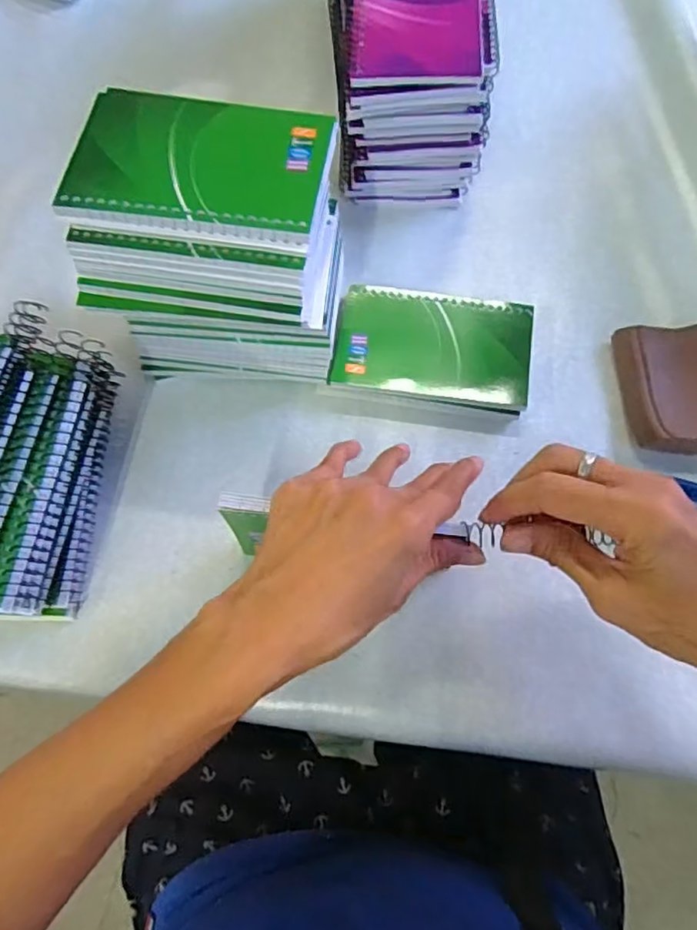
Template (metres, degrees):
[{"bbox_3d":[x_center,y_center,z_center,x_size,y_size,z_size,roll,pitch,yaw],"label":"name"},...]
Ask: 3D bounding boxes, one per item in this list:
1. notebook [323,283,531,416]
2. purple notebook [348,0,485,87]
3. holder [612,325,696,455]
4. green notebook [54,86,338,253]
[{"bbox_3d":[0.058,-0.080,0.418,0.131,0.020,0.081,9,70,5],"label":"notebook"},{"bbox_3d":[0.044,-0.294,0.385,0.081,0.007,0.140,3,70,3],"label":"purple notebook"},{"bbox_3d":[0.226,-0.051,0.397,0.086,0.023,0.090,1,70,2],"label":"holder"},{"bbox_3d":[-0.075,-0.156,0.313,0.131,0.009,0.088,7,70,4],"label":"green notebook"}]

